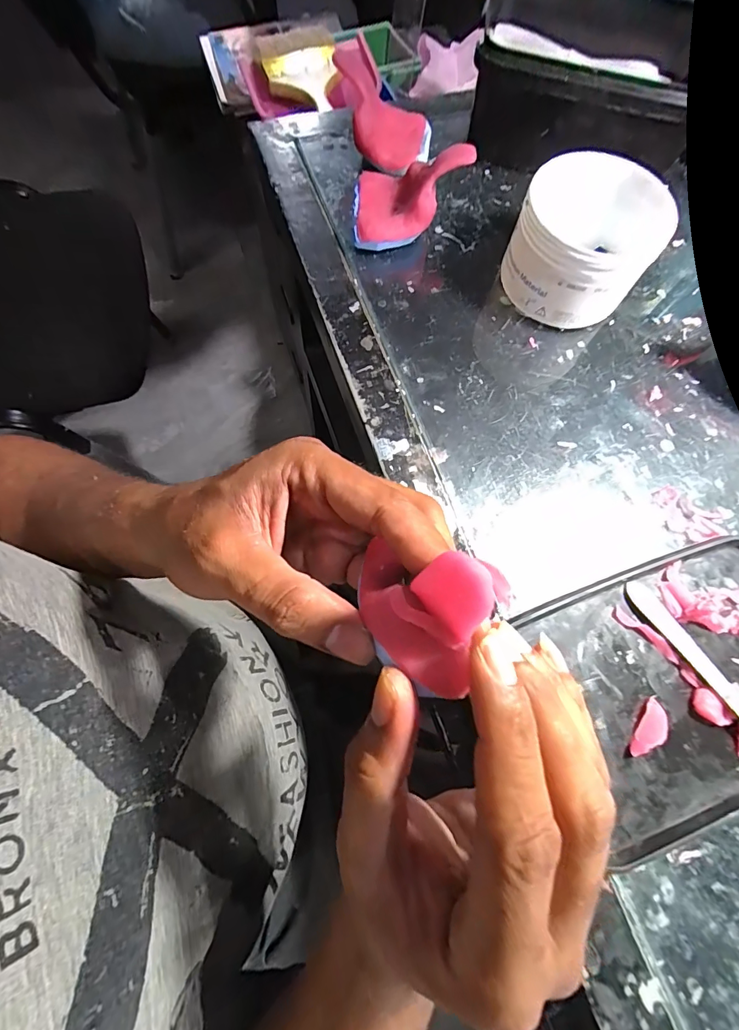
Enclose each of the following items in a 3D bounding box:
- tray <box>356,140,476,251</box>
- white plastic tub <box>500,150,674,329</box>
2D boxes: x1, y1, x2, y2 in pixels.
[{"bbox_3d":[0.028,-0.231,0.303,0.080,0.053,0.065,-2,72,-3],"label":"tray"},{"bbox_3d":[0.144,-0.182,0.286,0.087,0.064,0.087,1,72,-2],"label":"white plastic tub"}]

